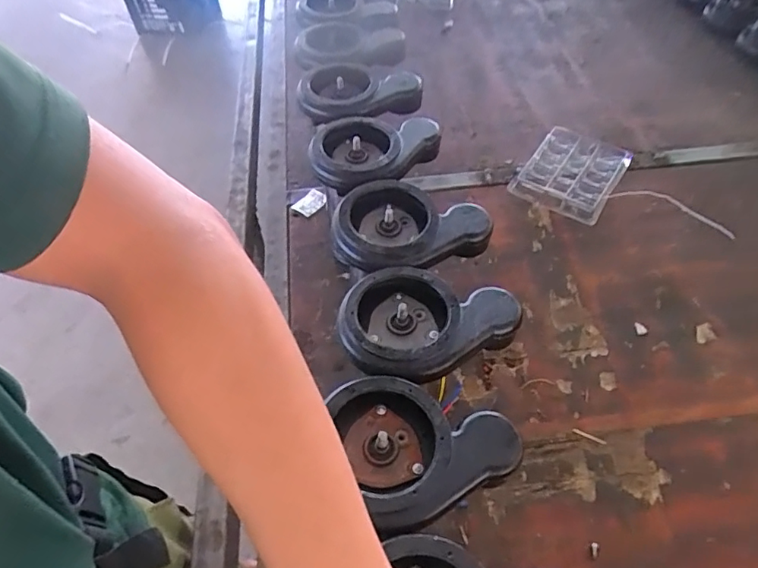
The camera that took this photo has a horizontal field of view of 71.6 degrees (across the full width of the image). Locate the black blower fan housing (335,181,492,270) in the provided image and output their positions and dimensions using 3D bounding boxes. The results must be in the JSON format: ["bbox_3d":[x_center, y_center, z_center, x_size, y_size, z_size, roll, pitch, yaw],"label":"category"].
[{"bbox_3d":[0.035,-0.060,0.574,0.169,0.039,0.114,-7,51,-4],"label":"black blower fan housing"}]

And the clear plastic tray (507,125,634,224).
[{"bbox_3d":[0.317,-0.185,0.860,0.138,0.033,0.177,29,57,22],"label":"clear plastic tray"}]

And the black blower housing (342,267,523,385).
[{"bbox_3d":[0.043,0.045,0.494,0.157,0.042,0.116,15,53,13],"label":"black blower housing"}]

